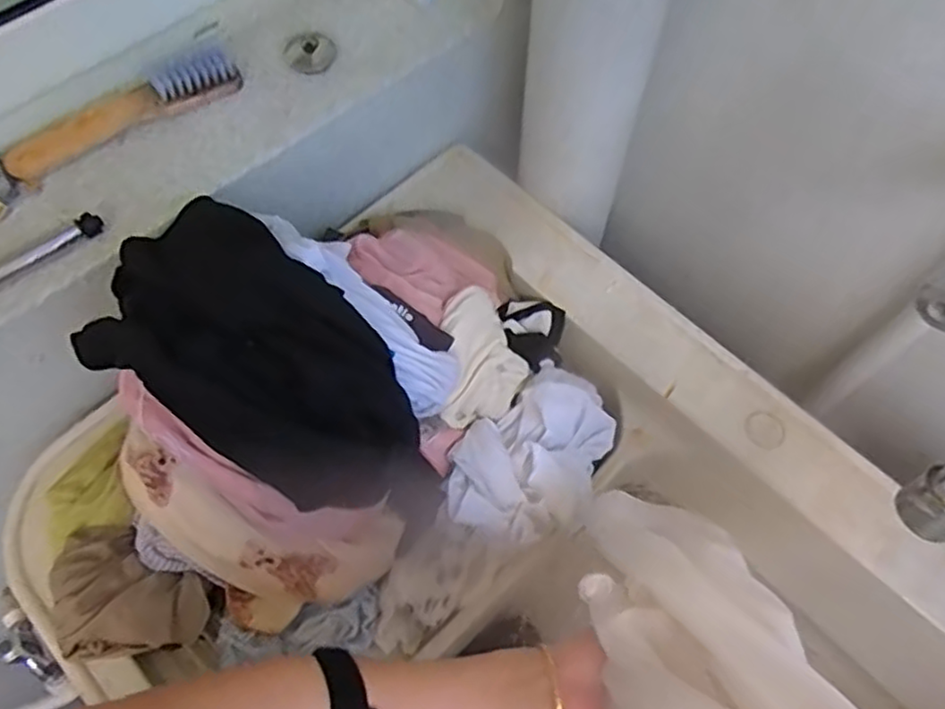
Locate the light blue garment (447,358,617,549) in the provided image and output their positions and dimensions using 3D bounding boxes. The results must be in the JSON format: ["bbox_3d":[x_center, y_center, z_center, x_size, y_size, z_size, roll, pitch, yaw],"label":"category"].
[{"bbox_3d":[0.056,0.084,0.640,0.121,0.042,0.180,23,66,11],"label":"light blue garment"}]

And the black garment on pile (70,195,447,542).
[{"bbox_3d":[-0.133,0.009,0.507,0.263,0.108,0.144,29,68,14],"label":"black garment on pile"}]

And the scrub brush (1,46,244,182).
[{"bbox_3d":[-0.298,-0.209,0.601,0.197,0.029,0.046,-30,67,-14],"label":"scrub brush"}]

